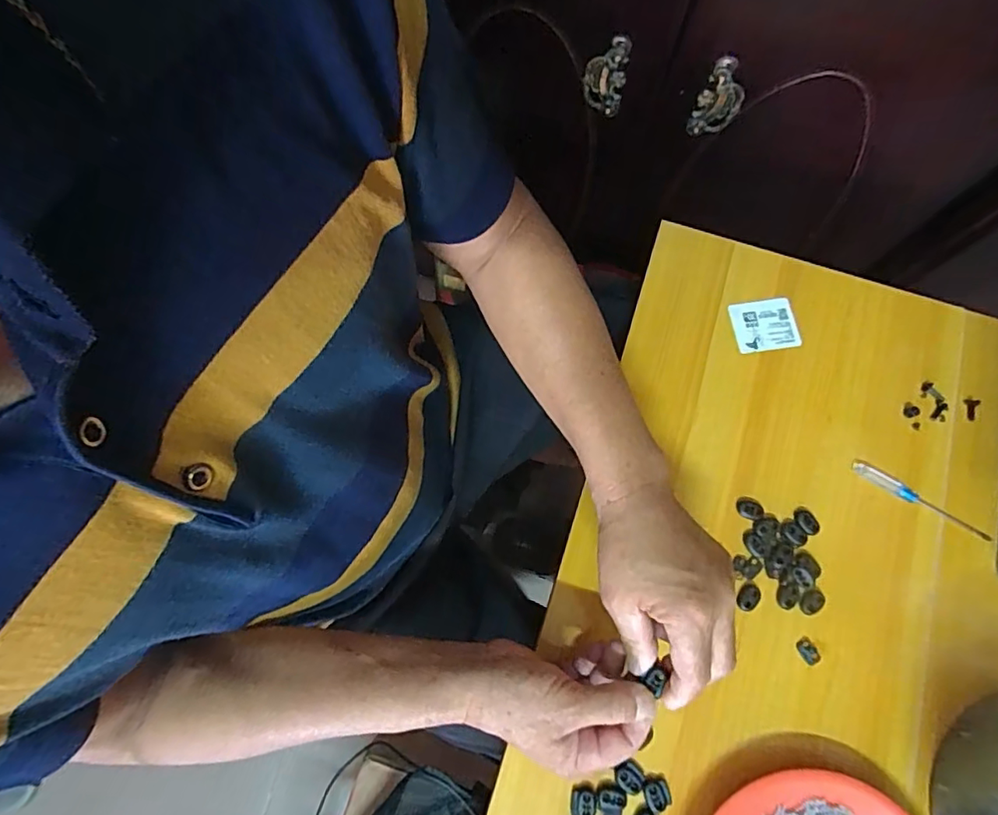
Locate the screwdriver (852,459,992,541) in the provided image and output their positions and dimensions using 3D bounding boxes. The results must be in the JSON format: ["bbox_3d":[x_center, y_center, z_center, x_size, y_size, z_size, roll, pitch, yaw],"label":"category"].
[{"bbox_3d":[0.360,0.081,0.458,0.123,0.009,0.015,33,78,8],"label":"screwdriver"}]

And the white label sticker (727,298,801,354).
[{"bbox_3d":[0.247,-0.076,0.501,0.060,0.004,0.048,-10,79,-4],"label":"white label sticker"}]

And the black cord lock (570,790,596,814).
[{"bbox_3d":[0.063,0.294,0.398,0.018,0.004,0.019,12,76,3],"label":"black cord lock"}]

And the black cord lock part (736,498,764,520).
[{"bbox_3d":[0.213,0.085,0.454,0.023,0.004,0.017,26,77,6],"label":"black cord lock part"}]

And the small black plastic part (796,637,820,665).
[{"bbox_3d":[0.247,0.194,0.428,0.014,0.004,0.020,-33,78,-8],"label":"small black plastic part"}]

